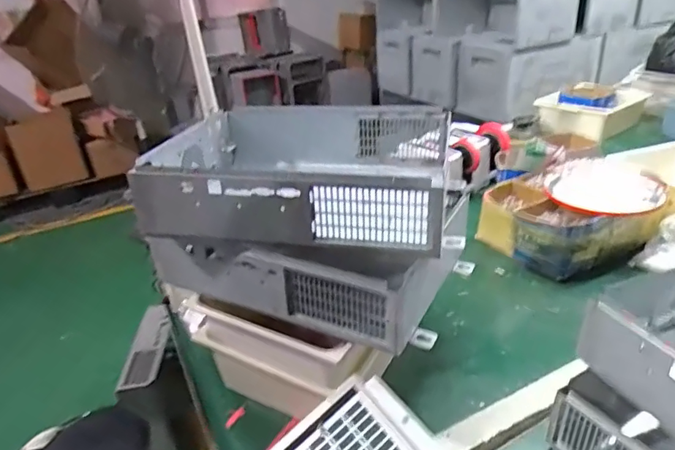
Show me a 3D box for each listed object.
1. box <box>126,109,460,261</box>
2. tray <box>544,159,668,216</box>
[{"bbox_3d":[-0.044,-0.088,0.773,0.418,0.116,0.334,2,29,13],"label":"box"},{"bbox_3d":[0.612,-0.088,1.127,0.233,0.037,0.244,-4,28,2],"label":"tray"}]

